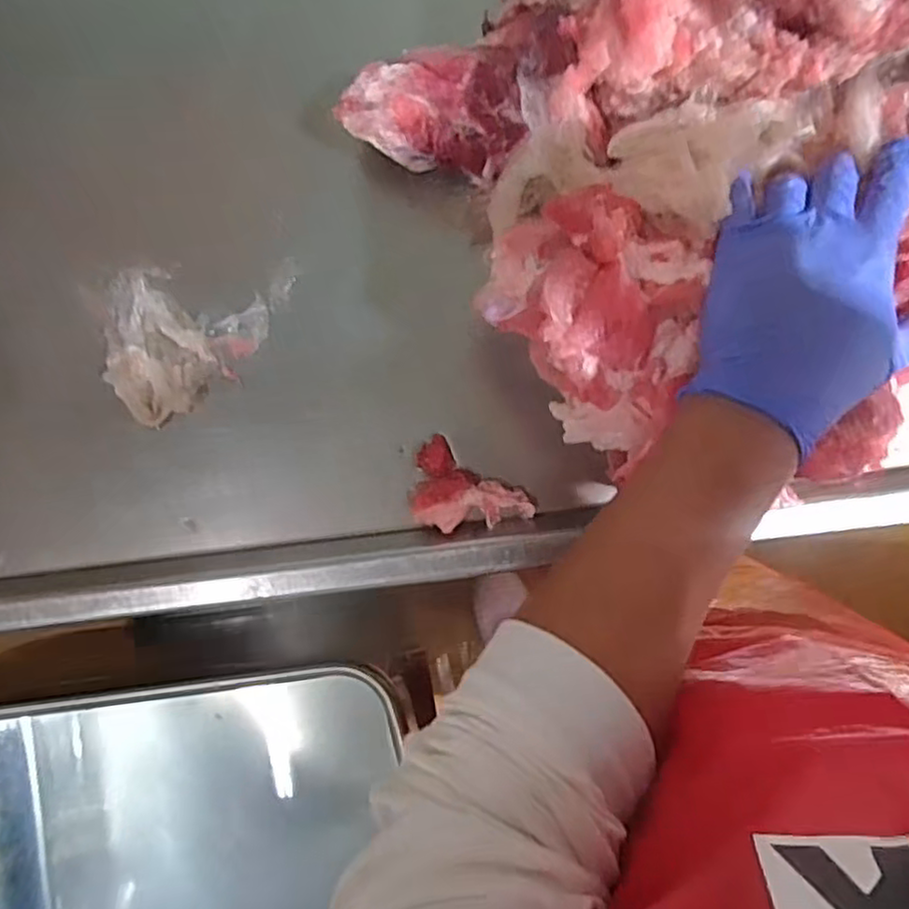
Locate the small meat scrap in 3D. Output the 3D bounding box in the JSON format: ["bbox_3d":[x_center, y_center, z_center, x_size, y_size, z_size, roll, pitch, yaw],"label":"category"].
[{"bbox_3d":[0.007,0.035,0.525,0.097,0.019,0.061,34,87,4],"label":"small meat scrap"}]

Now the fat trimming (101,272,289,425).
[{"bbox_3d":[-0.204,-0.087,0.538,0.138,0.026,0.117,-1,85,1],"label":"fat trimming"}]

